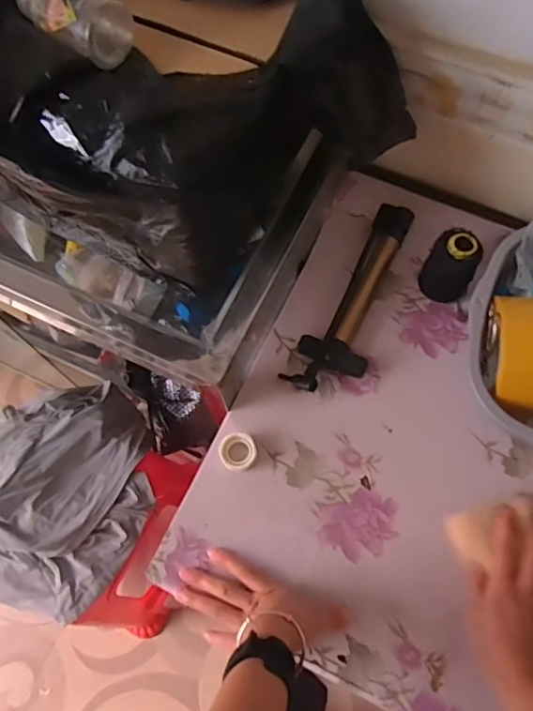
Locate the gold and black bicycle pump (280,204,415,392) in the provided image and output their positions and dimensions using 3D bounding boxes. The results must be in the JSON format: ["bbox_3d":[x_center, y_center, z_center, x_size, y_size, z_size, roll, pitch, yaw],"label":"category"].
[{"bbox_3d":[0.121,-0.067,0.676,0.082,0.035,0.275,29,73,11],"label":"gold and black bicycle pump"}]

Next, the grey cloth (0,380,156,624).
[{"bbox_3d":[-0.338,0.216,0.882,0.286,0.115,0.367,18,71,8],"label":"grey cloth"}]

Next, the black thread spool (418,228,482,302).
[{"bbox_3d":[0.222,-0.106,0.653,0.057,0.097,0.047,31,74,12],"label":"black thread spool"}]

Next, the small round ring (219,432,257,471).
[{"bbox_3d":[-0.033,0.112,0.626,0.041,0.015,0.042,-1,70,2],"label":"small round ring"}]

